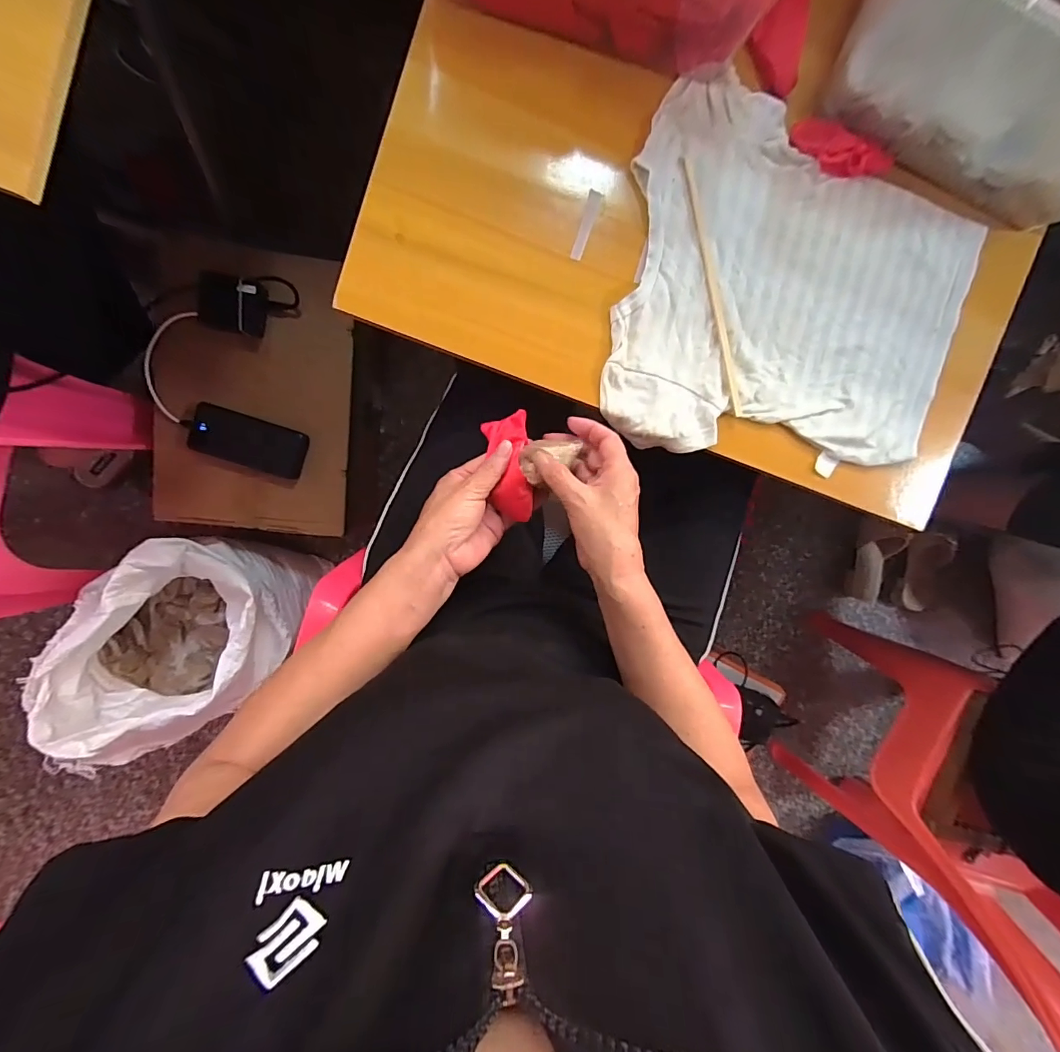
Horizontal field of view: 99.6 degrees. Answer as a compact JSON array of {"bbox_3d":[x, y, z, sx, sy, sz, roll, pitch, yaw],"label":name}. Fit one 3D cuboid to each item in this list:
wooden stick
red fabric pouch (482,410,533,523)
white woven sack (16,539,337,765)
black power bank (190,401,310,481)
[{"bbox_3d":[0.165,-0.209,0.398,0.010,0.009,0.221,-15,97,-4],"label":"wooden stick"},{"bbox_3d":[-0.018,-0.051,0.400,0.037,0.024,0.093,-7,88,-4],"label":"red fabric pouch"},{"bbox_3d":[-0.548,0.171,0.722,0.229,0.296,0.314,35,92,-8],"label":"white woven sack"},{"bbox_3d":[-0.420,-0.125,0.670,0.155,0.020,0.074,18,94,-7],"label":"black power bank"}]

